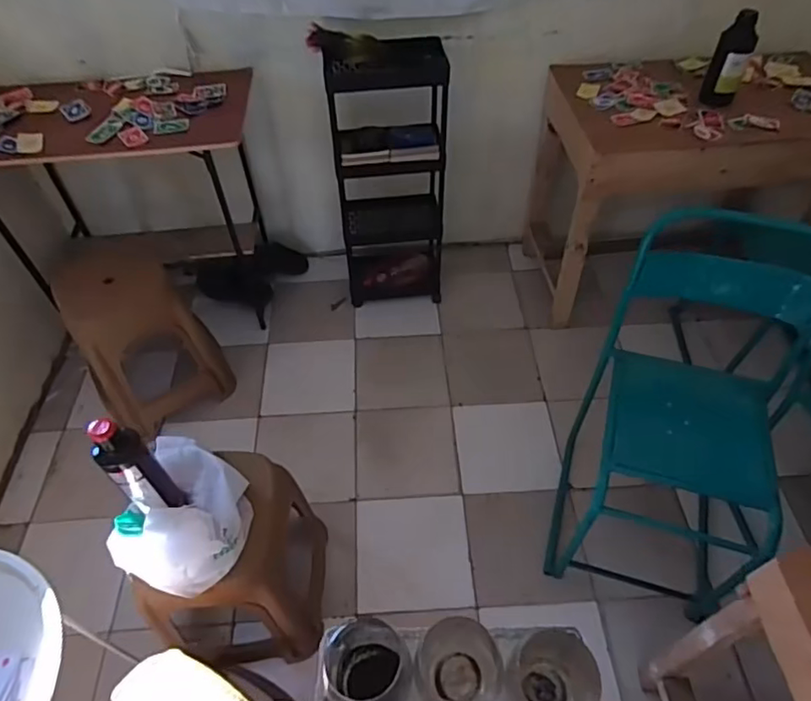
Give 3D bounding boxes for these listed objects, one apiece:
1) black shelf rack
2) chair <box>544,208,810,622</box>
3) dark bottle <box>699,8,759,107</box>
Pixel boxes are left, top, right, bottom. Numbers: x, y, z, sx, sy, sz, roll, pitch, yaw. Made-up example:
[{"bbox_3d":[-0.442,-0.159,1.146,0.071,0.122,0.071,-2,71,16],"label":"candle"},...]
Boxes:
[{"bbox_3d":[-0.042,-0.509,1.780,0.319,0.811,0.231,-1,52,0],"label":"black shelf rack"},{"bbox_3d":[0.647,0.204,1.265,0.473,0.719,0.487,16,53,13],"label":"chair"},{"bbox_3d":[0.842,-0.754,1.473,0.085,0.203,0.100,24,56,19],"label":"dark bottle"}]

